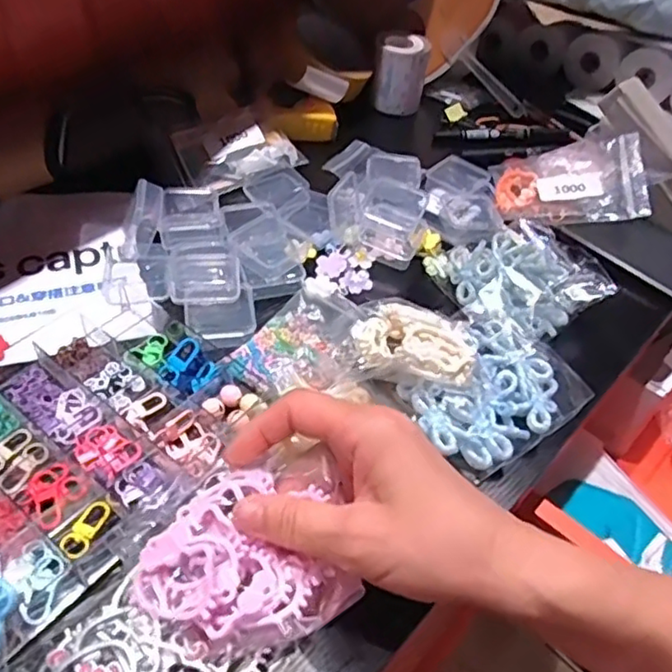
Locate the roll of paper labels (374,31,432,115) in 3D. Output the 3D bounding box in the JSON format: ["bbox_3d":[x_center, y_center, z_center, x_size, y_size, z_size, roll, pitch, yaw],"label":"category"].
[{"bbox_3d":[0.066,-0.264,0.640,0.048,0.061,0.048,10,48,3],"label":"roll of paper labels"}]

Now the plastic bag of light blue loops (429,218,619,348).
[{"bbox_3d":[0.136,-0.047,0.468,0.095,0.032,0.102,-25,55,-26],"label":"plastic bag of light blue loops"}]

